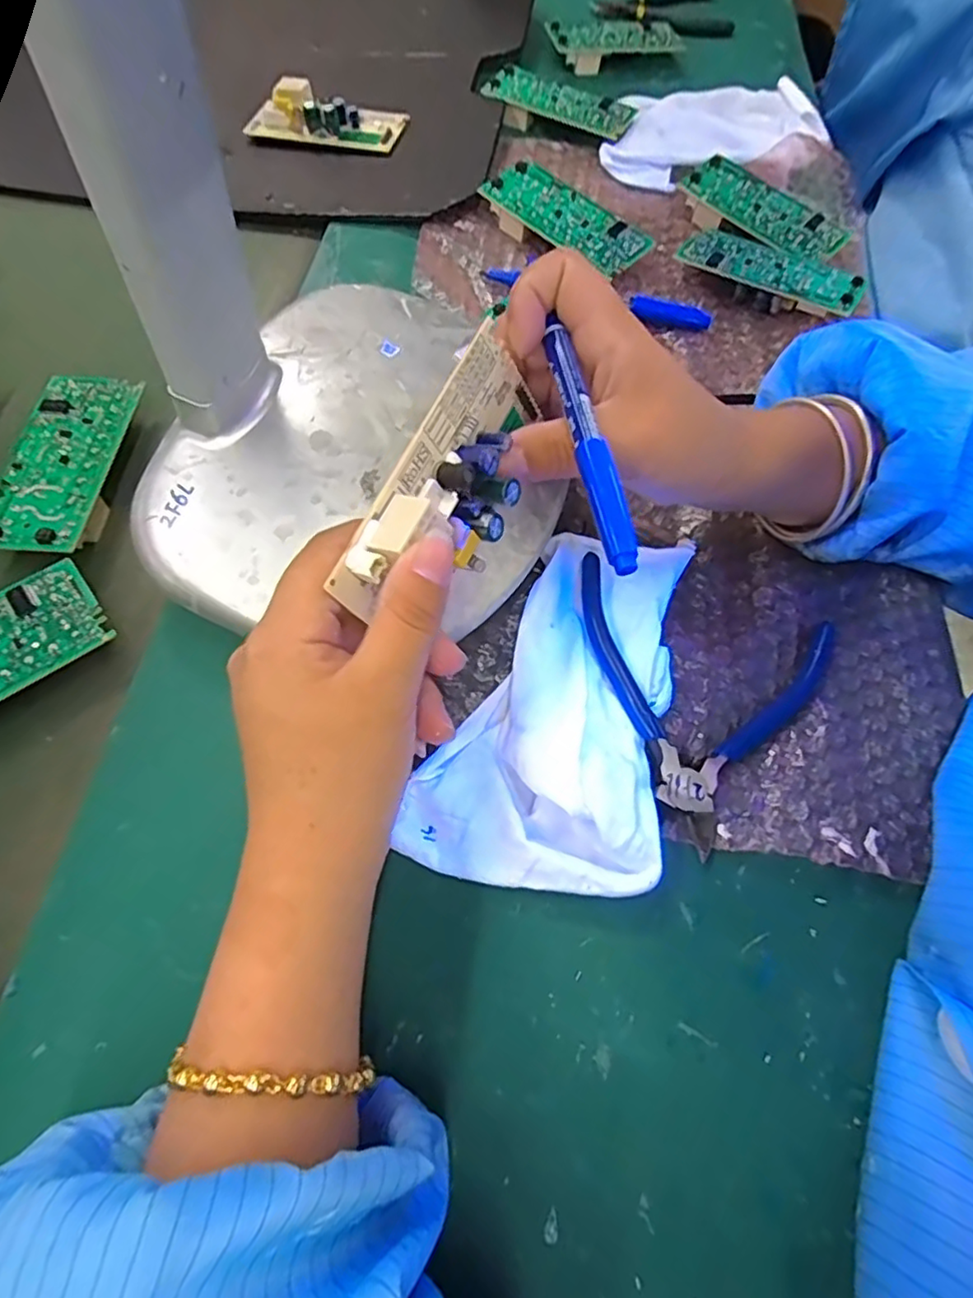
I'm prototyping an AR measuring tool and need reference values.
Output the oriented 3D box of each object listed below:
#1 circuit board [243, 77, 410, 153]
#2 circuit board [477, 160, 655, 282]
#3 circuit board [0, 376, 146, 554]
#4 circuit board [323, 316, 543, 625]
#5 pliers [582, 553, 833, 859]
[{"bbox_3d":[-0.115,-0.378,0.446,0.109,0.020,0.043,9,63,3],"label":"circuit board"},{"bbox_3d":[0.050,-0.275,0.403,0.107,0.020,0.043,38,68,16],"label":"circuit board"},{"bbox_3d":[-0.202,-0.088,0.304,0.045,0.022,0.106,2,63,0],"label":"circuit board"},{"bbox_3d":[-0.009,-0.055,0.207,0.031,0.034,0.104,25,68,11],"label":"circuit board"},{"bbox_3d":[0.078,0.004,0.263,0.105,0.015,0.114,37,68,16],"label":"pliers"}]

